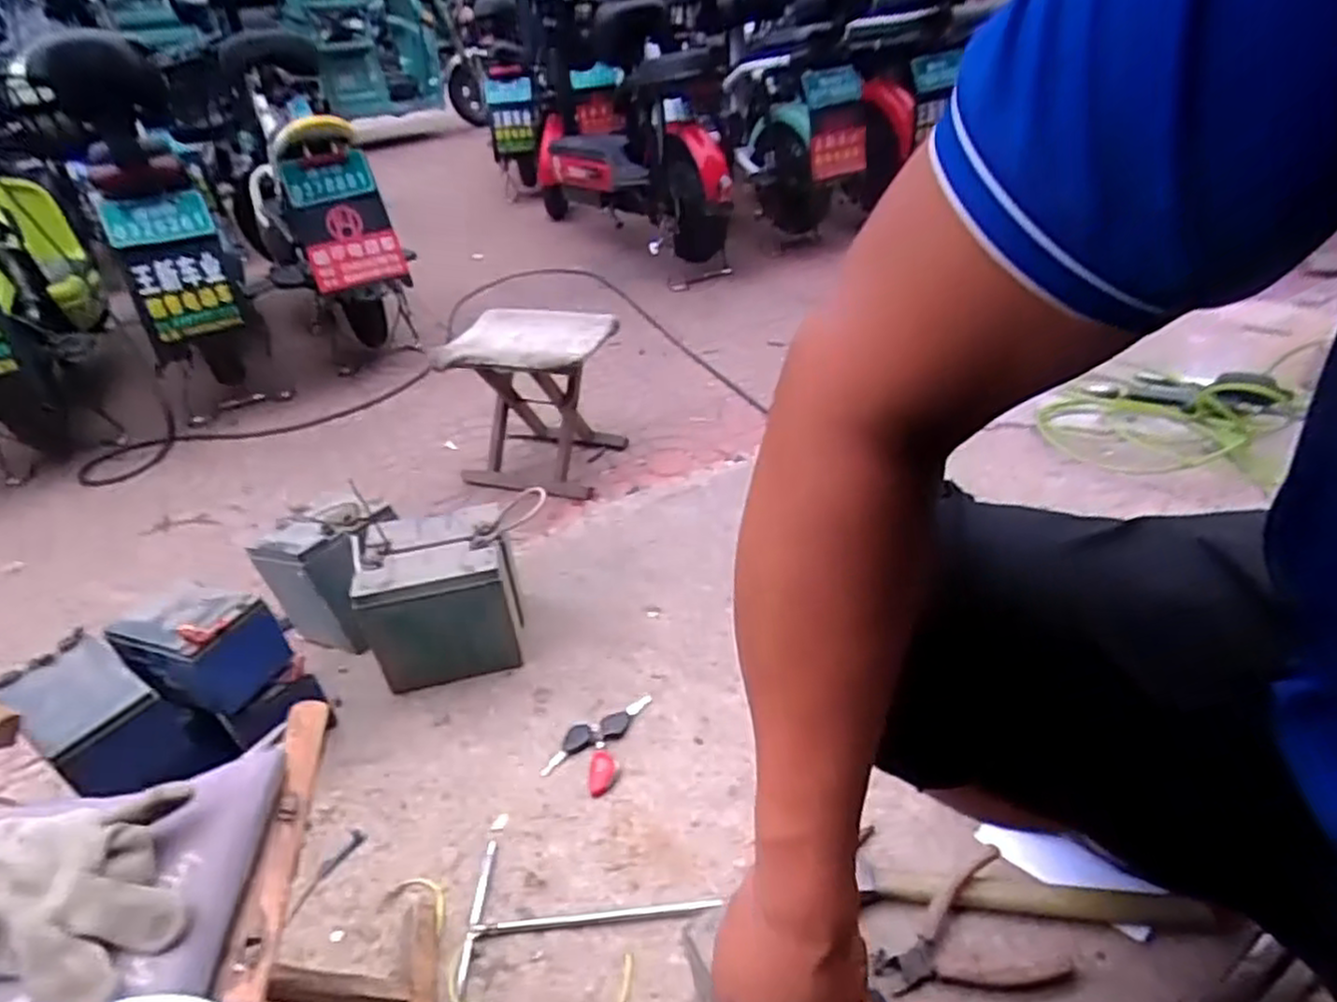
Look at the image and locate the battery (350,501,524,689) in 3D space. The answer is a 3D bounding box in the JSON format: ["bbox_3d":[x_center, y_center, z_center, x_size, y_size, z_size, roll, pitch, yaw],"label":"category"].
[{"bbox_3d":[-0.295,0.135,0.981,0.189,0.179,0.137,-12,38,-10],"label":"battery"}]

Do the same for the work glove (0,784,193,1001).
[{"bbox_3d":[-0.355,0.228,0.417,0.179,0.037,0.120,-4,37,1],"label":"work glove"}]

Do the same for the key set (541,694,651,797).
[{"bbox_3d":[-0.080,0.279,0.882,0.080,0.010,0.143,14,41,23],"label":"key set"}]

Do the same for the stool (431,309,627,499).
[{"bbox_3d":[-0.246,-0.188,1.394,0.274,0.294,0.217,8,39,16],"label":"stool"}]

